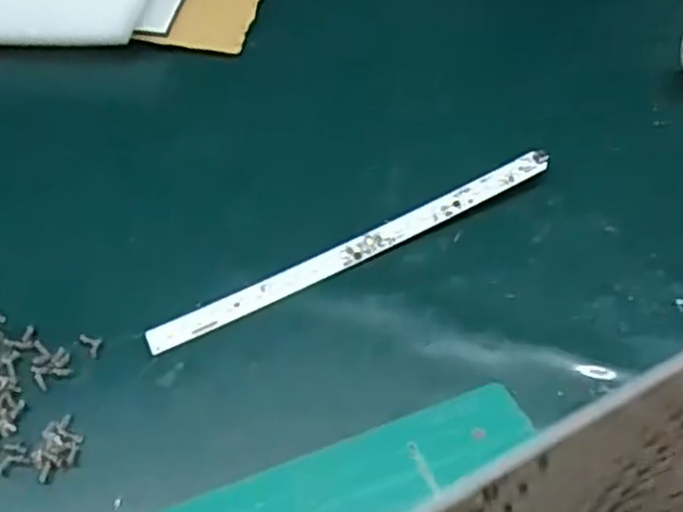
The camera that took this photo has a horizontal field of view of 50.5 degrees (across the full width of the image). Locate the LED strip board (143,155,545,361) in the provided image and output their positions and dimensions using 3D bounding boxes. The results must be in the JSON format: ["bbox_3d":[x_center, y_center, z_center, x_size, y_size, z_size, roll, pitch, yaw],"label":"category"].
[{"bbox_3d":[0.009,-0.005,0.473,0.281,0.006,0.018,-25,60,-8],"label":"LED strip board"}]

